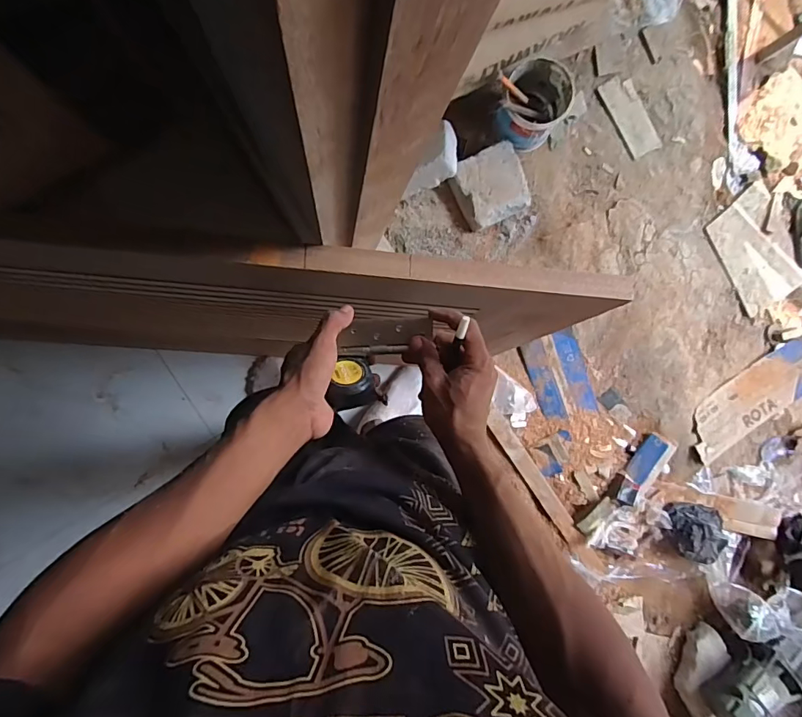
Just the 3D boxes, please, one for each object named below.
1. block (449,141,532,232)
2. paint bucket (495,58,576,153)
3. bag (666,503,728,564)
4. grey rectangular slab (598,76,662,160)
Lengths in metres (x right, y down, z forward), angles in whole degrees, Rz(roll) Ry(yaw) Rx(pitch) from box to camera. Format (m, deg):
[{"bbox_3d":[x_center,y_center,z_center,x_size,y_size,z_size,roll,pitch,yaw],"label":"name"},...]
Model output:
[{"bbox_3d":[0.264,-0.500,1.363,0.208,0.075,0.196,-26,97,-7],"label":"block"},{"bbox_3d":[0.365,-0.706,1.315,0.181,0.183,0.178,-1,93,-9],"label":"paint bucket"},{"bbox_3d":[0.949,0.561,1.504,0.199,0.071,0.177,9,93,-9],"label":"bag"},{"bbox_3d":[0.706,-0.745,1.454,0.101,0.018,0.249,-38,98,-5],"label":"grey rectangular slab"}]

